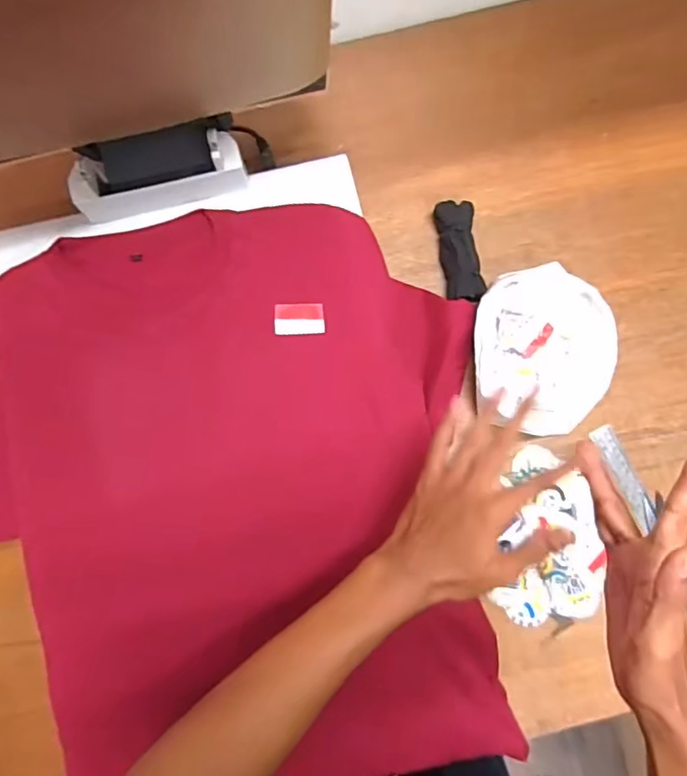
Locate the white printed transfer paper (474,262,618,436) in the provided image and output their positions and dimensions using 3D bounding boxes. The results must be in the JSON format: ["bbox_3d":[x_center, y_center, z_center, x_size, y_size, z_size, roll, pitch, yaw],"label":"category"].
[{"bbox_3d":[0.235,-0.045,0.657,0.158,0.044,0.189,9,82,2],"label":"white printed transfer paper"}]

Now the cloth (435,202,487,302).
[{"bbox_3d":[0.145,-0.168,0.686,0.046,0.034,0.129,-6,82,0],"label":"cloth"}]

